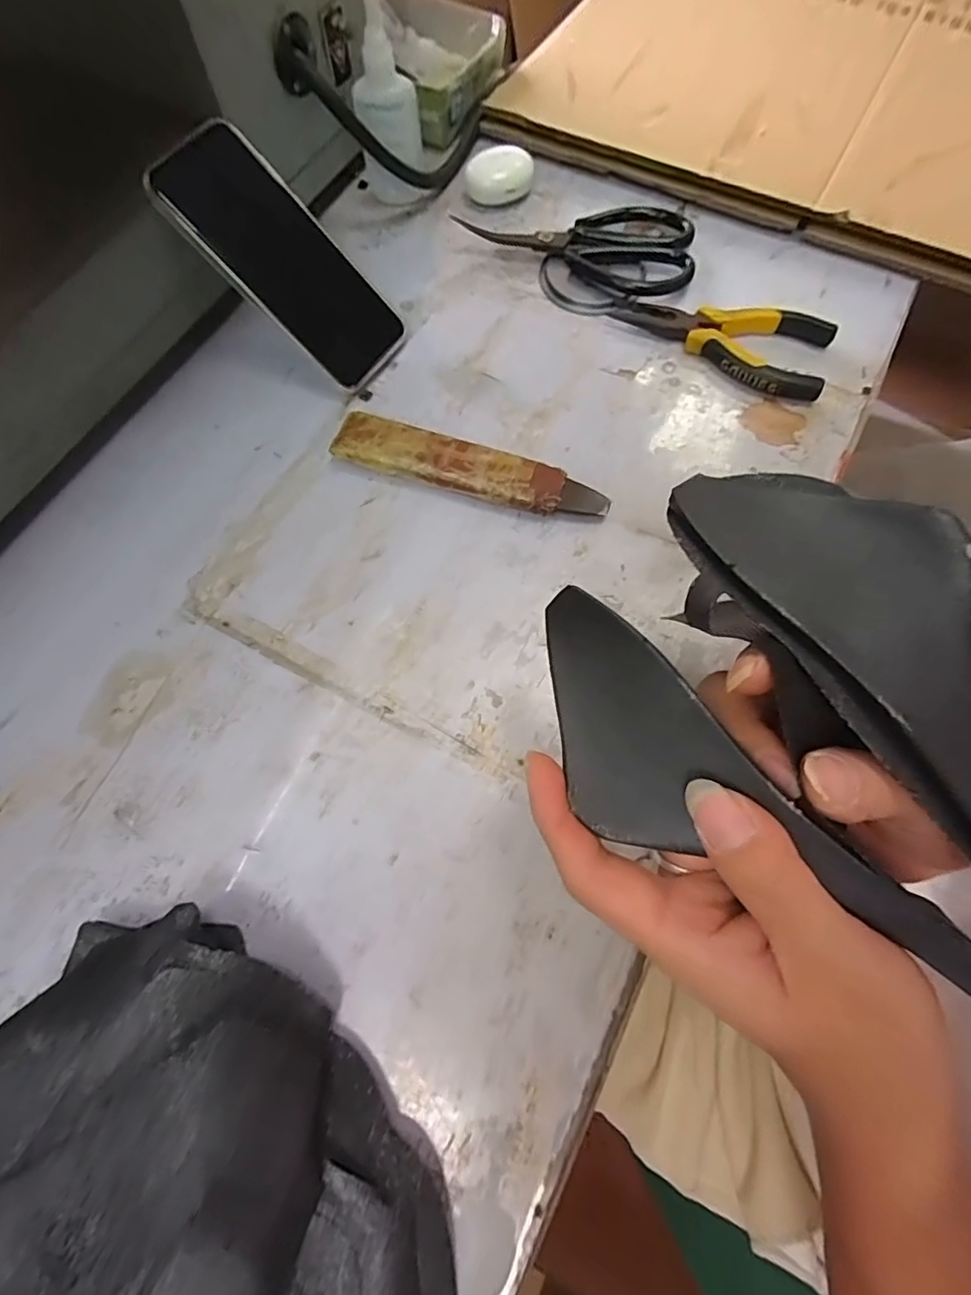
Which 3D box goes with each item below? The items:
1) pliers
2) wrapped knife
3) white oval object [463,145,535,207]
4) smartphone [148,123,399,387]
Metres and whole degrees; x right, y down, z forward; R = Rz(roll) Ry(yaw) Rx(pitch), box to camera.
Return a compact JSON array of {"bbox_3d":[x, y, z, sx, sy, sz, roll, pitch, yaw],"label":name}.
[{"bbox_3d":[0.172,-0.228,0.392,0.154,0.017,0.067,19,73,8],"label":"pliers"},{"bbox_3d":[-0.011,-0.119,0.358,0.184,0.019,0.038,17,73,8],"label":"wrapped knife"},{"bbox_3d":[0.012,-0.399,0.451,0.057,0.027,0.037,-4,71,1],"label":"white oval object"},{"bbox_3d":[-0.136,-0.266,0.369,0.163,0.012,0.078,41,74,-24],"label":"smartphone"}]

